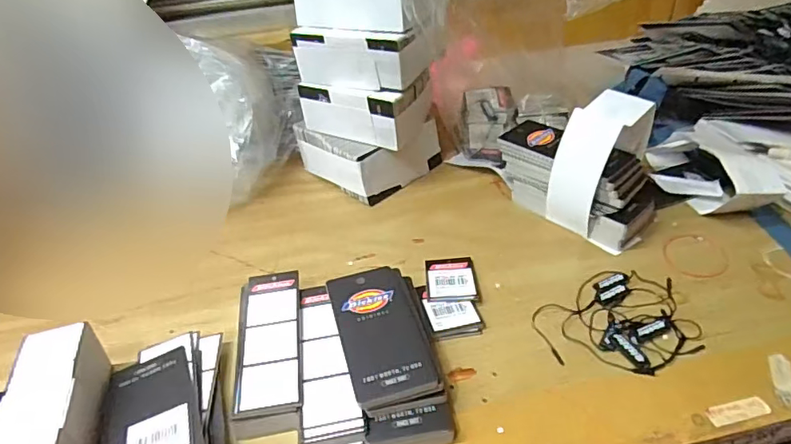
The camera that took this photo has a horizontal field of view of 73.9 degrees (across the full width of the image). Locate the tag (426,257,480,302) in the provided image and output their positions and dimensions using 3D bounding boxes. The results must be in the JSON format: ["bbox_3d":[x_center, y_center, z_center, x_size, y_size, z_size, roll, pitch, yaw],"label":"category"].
[{"bbox_3d":[0.044,0.045,0.413,0.039,0.007,0.052,-3,38,2],"label":"tag"}]

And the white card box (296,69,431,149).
[{"bbox_3d":[-0.031,-0.119,0.523,0.112,0.056,0.079,14,42,22],"label":"white card box"}]

